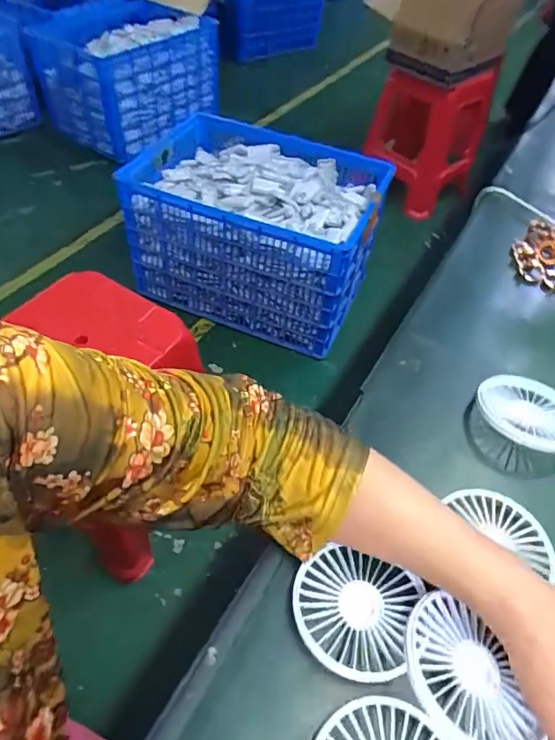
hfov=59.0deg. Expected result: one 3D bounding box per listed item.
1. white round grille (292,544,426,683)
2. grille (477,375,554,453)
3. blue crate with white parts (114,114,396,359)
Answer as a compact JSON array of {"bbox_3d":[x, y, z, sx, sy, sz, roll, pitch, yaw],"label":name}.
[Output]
[{"bbox_3d":[0.049,0.156,0.320,0.077,0.011,0.073,2,49,-2],"label":"white round grille"},{"bbox_3d":[0.220,0.037,0.431,0.088,0.017,0.088,4,35,-3],"label":"grille"},{"bbox_3d":[-0.056,-0.428,1.485,0.650,0.401,0.503,18,50,10],"label":"blue crate with white parts"}]

